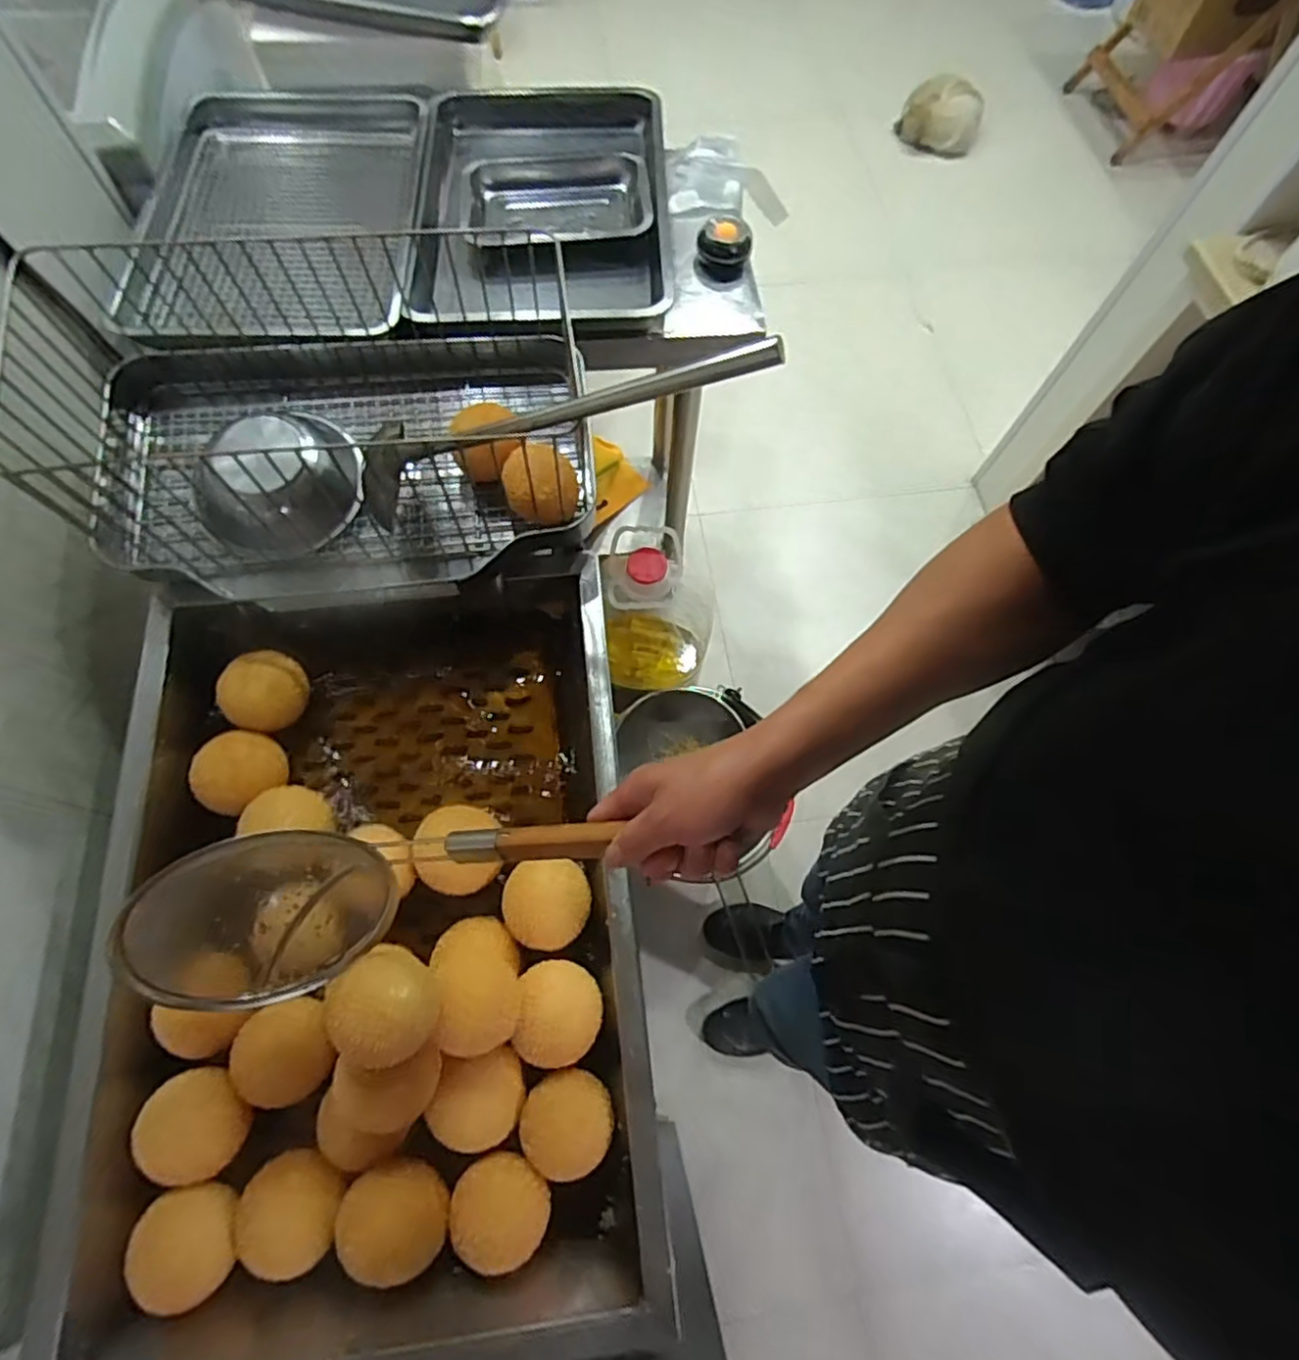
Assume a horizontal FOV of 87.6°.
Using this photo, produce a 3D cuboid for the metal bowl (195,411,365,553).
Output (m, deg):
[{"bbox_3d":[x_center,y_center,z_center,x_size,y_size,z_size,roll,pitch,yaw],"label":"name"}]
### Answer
[{"bbox_3d":[-0.381,-0.211,0.698,0.159,0.064,0.156,1,68,-2],"label":"metal bowl"}]

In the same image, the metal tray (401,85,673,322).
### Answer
[{"bbox_3d":[-0.146,-0.649,0.926,0.340,0.051,0.487,-1,68,-3],"label":"metal tray"}]

